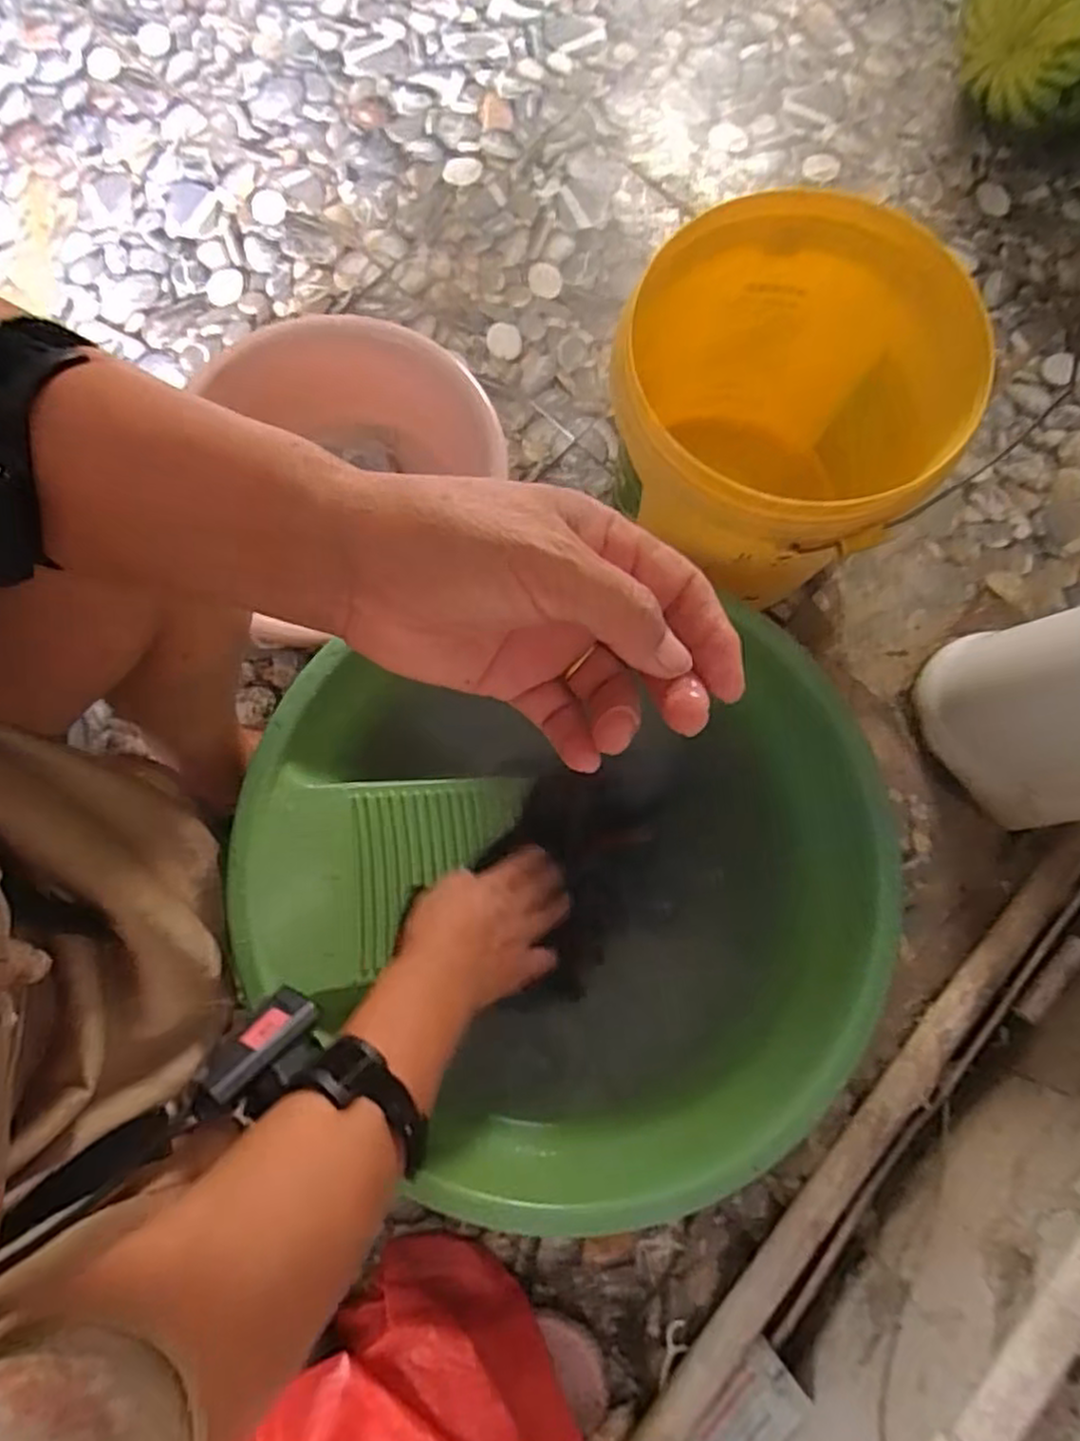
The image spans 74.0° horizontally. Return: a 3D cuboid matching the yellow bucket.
[{"bbox_3d":[0.190,-0.236,0.633,0.258,0.265,0.248,0,79,-1],"label":"yellow bucket"}]

